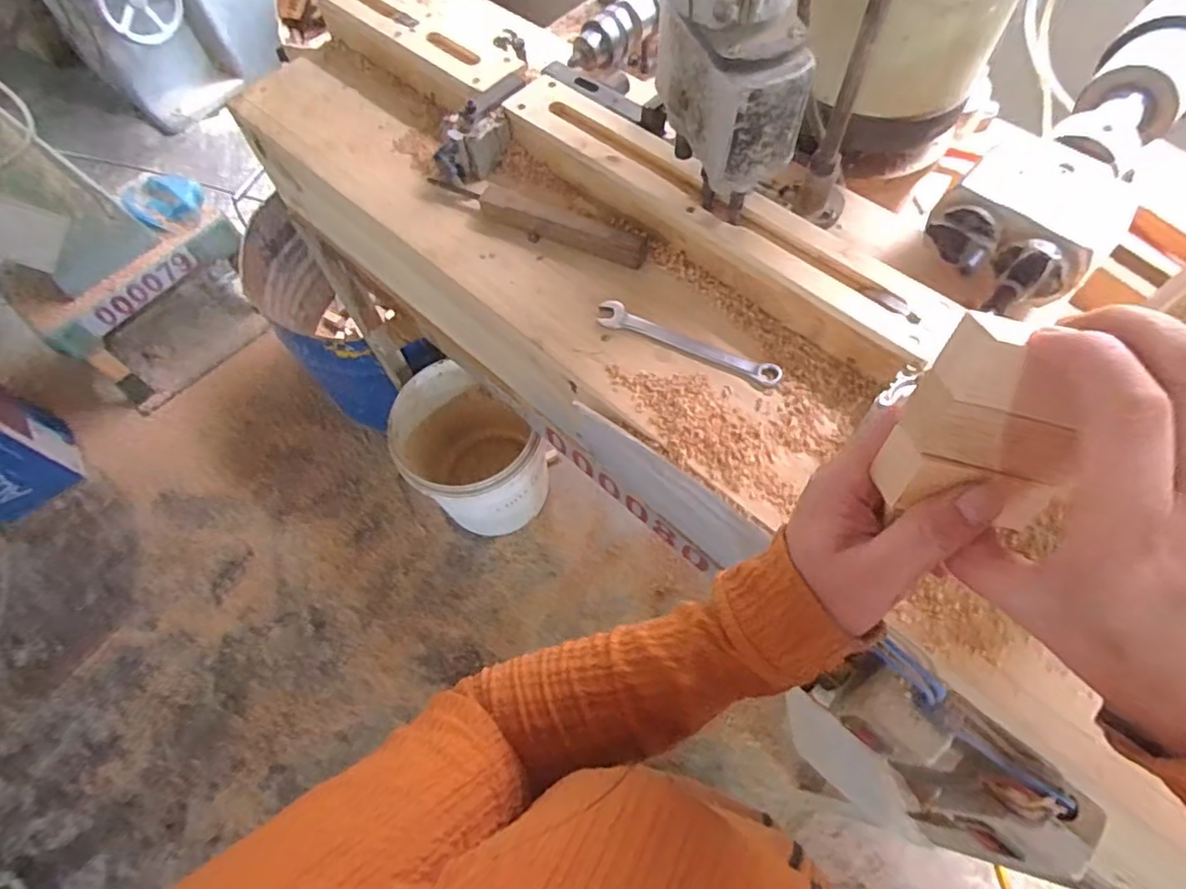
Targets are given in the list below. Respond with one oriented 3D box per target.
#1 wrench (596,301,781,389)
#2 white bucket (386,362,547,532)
[{"bbox_3d":[0.088,-0.096,0.561,0.176,0.013,0.029,22,66,14],"label":"wrench"},{"bbox_3d":[-0.258,0.032,1.393,0.293,0.362,0.303,-34,66,-14],"label":"white bucket"}]

